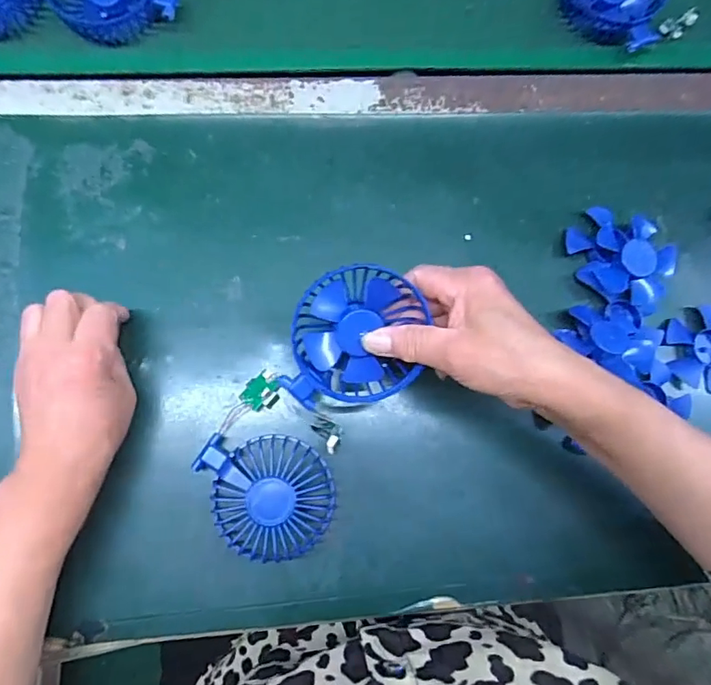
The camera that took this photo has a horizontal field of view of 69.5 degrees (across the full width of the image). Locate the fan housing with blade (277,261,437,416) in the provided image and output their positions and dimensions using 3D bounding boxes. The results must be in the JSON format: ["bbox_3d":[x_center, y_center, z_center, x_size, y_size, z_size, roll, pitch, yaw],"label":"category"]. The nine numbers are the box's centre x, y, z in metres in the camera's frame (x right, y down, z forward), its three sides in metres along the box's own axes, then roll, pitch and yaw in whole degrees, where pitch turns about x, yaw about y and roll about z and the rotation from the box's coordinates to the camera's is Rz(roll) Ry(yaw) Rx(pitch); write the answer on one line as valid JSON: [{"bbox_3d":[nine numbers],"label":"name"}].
[{"bbox_3d":[0.001,-0.004,0.338,0.085,0.033,0.091,1,83,-5],"label":"fan housing with blade"}]

